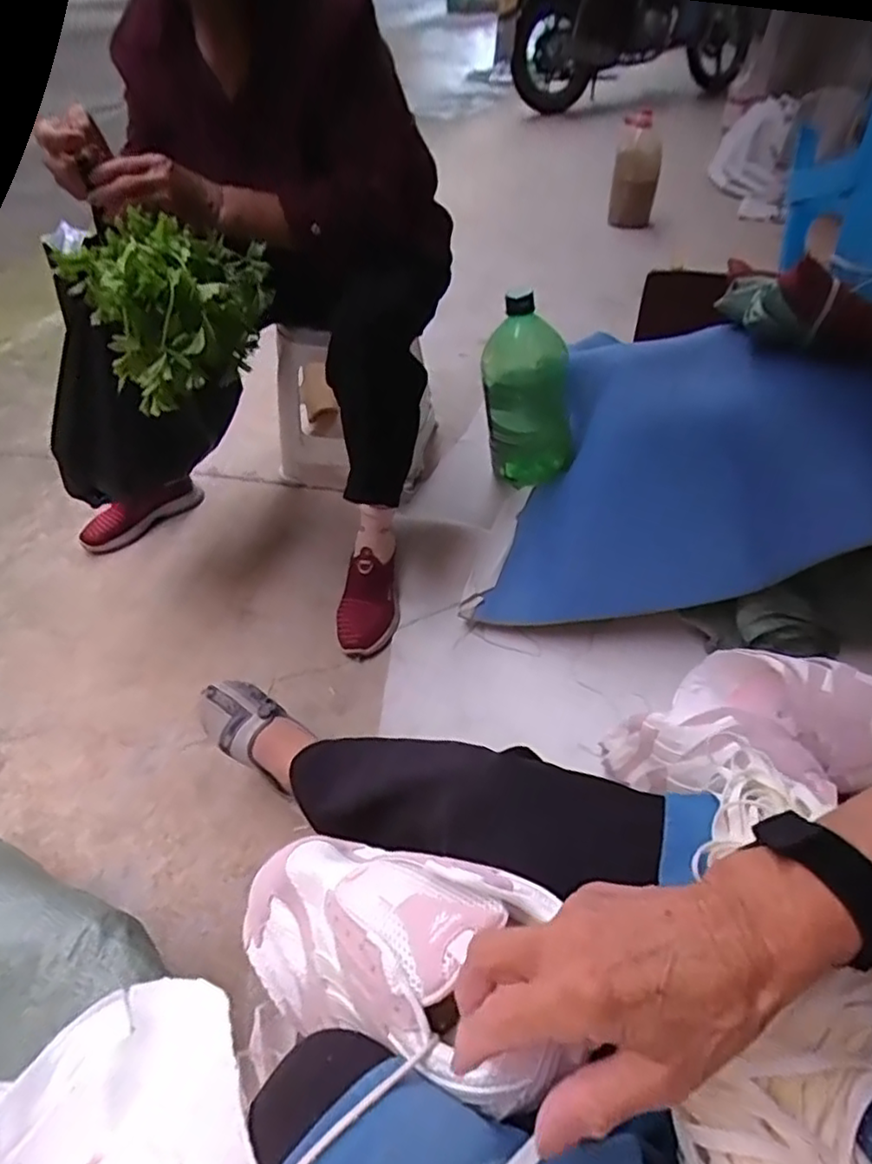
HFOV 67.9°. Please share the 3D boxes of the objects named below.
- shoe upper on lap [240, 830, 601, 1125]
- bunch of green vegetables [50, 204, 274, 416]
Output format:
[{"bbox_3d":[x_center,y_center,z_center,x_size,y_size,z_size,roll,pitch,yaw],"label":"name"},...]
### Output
[{"bbox_3d":[-0.033,0.221,0.412,0.244,0.074,0.115,-9,33,43],"label":"shoe upper on lap"},{"bbox_3d":[-0.300,-0.322,0.767,0.219,0.153,0.152,-15,48,-15],"label":"bunch of green vegetables"}]

